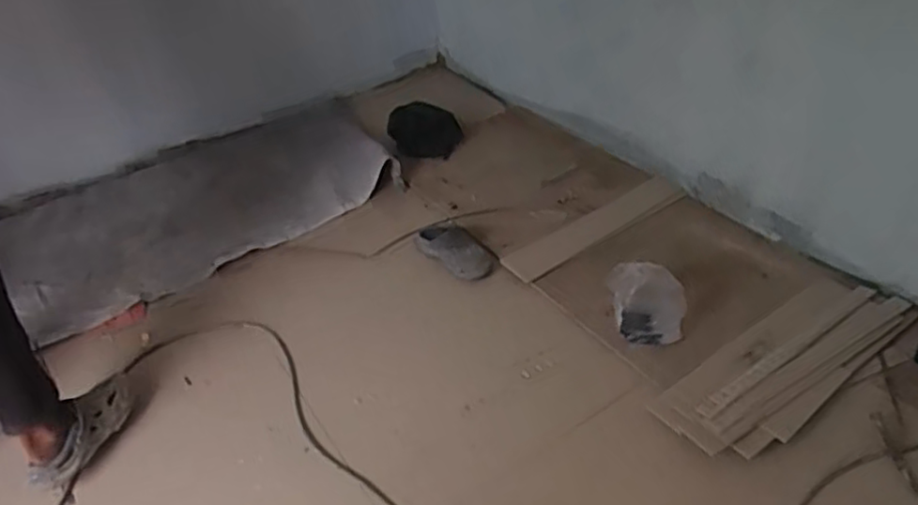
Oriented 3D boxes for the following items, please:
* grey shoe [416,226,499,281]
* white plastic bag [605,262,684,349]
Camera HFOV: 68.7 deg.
[{"bbox_3d":[-0.004,-0.008,1.786,0.110,0.069,0.245,-33,44,-30],"label":"grey shoe"},{"bbox_3d":[0.406,0.106,1.460,0.158,0.147,0.093,5,38,14],"label":"white plastic bag"}]

